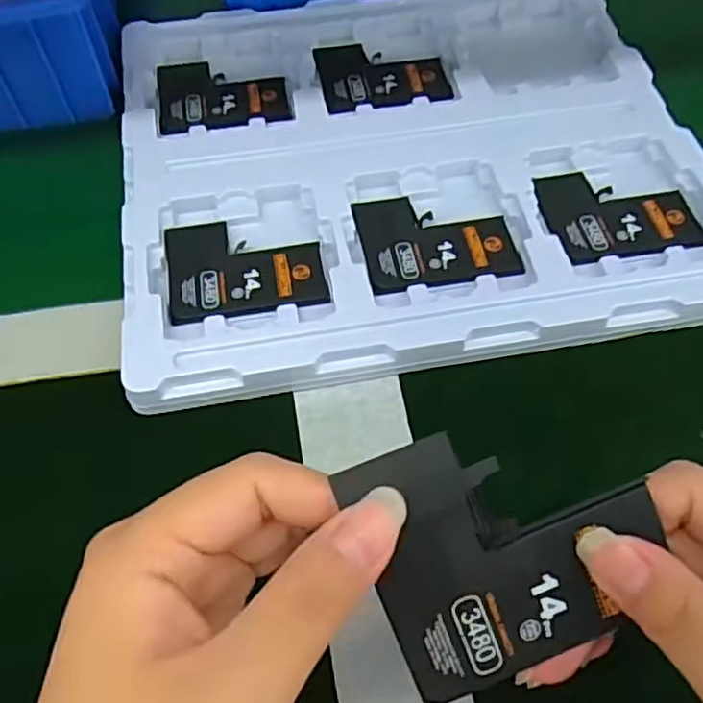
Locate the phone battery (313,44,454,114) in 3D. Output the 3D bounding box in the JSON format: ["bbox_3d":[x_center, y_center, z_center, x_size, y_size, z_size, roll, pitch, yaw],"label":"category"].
[{"bbox_3d":[0.019,-0.179,0.429,0.080,0.006,0.066,-10,62,-5],"label":"phone battery"}]

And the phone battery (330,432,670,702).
[{"bbox_3d":[0.042,0.050,0.177,0.074,0.004,0.070,-22,101,-3],"label":"phone battery"}]

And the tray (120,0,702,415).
[{"bbox_3d":[0.031,-0.120,0.385,0.316,0.020,0.285,-9,62,-5],"label":"tray"}]

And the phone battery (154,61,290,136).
[{"bbox_3d":[-0.081,-0.164,0.422,0.079,0.006,0.068,-9,62,-5],"label":"phone battery"}]

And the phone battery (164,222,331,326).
[{"bbox_3d":[-0.055,-0.047,0.344,0.079,0.004,0.065,-9,62,-5],"label":"phone battery"}]

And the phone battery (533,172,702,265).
[{"bbox_3d":[0.145,-0.077,0.361,0.080,0.004,0.063,-6,62,-4],"label":"phone battery"}]

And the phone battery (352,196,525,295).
[{"bbox_3d":[0.045,-0.062,0.353,0.079,0.004,0.064,-9,62,-5],"label":"phone battery"}]

